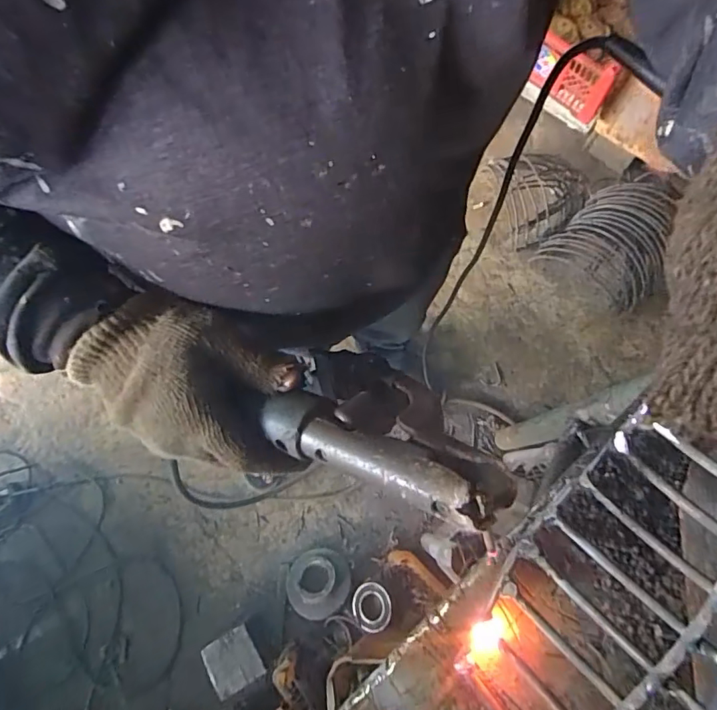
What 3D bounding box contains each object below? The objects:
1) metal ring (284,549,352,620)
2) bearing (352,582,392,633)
[{"bbox_3d":[-0.087,0.478,1.054,0.135,0.042,0.135,-8,53,11],"label":"metal ring"},{"bbox_3d":[0.027,0.507,1.008,0.082,0.016,0.090,-17,53,20],"label":"bearing"}]

